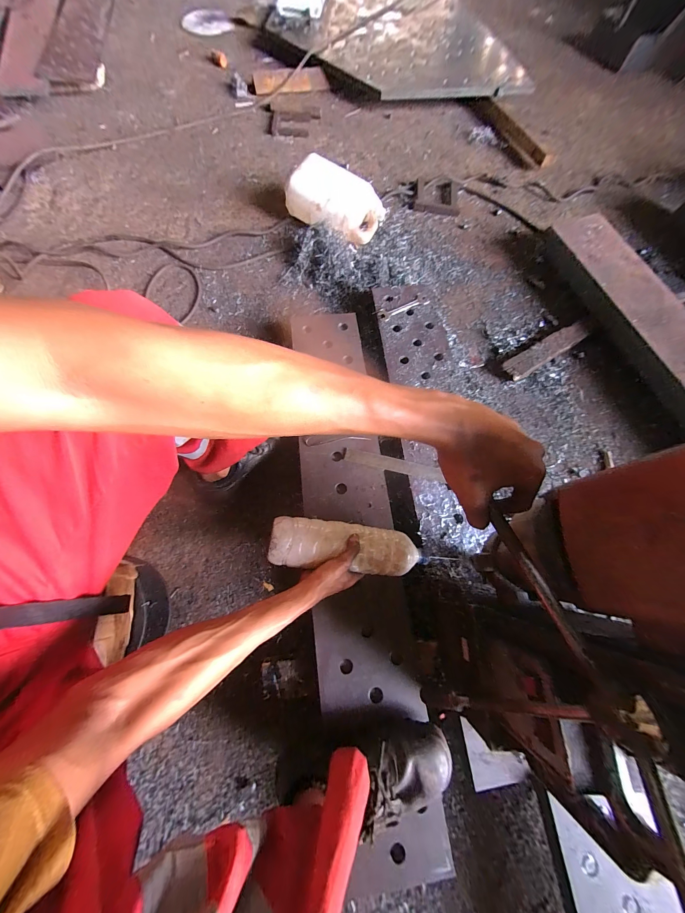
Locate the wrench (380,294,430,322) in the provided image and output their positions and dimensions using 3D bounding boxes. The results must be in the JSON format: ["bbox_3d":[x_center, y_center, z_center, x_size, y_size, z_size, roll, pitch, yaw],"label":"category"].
[{"bbox_3d":[0.182,-0.440,0.854,0.152,0.009,0.041,-28,75,-11],"label":"wrench"}]

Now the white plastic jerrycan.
[{"bbox_3d":[-0.018,-0.866,0.978,0.293,0.116,0.224,36,74,9],"label":"white plastic jerrycan"}]

